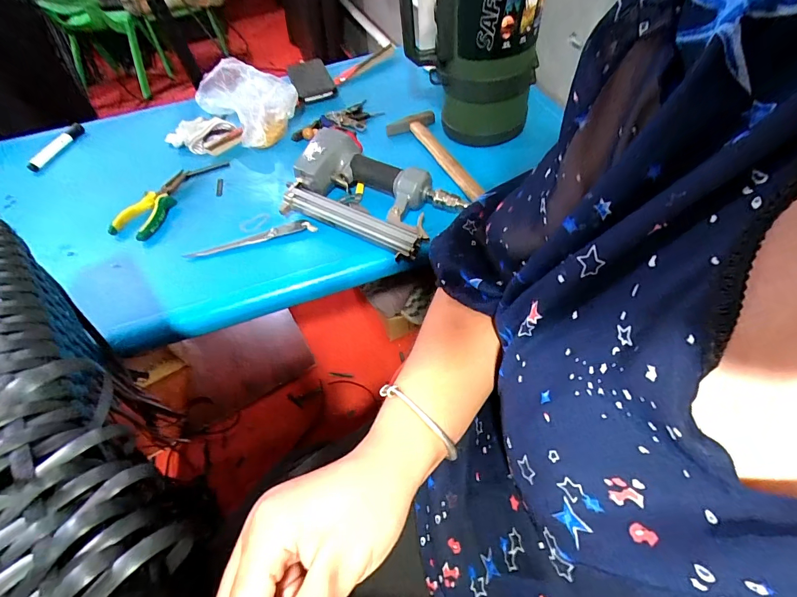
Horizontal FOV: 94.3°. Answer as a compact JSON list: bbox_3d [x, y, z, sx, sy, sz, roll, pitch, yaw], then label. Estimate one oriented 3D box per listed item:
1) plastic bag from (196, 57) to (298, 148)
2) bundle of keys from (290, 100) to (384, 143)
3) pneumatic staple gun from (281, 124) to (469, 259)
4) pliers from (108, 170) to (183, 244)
[{"bbox_3d":[-0.280,-0.367,0.688,0.163,0.091,0.168,-24,56,-13],"label":"plastic bag"},{"bbox_3d":[-0.109,-0.333,0.688,0.172,0.020,0.061,-31,58,-18],"label":"bundle of keys"},{"bbox_3d":[-0.052,-0.149,0.533,0.239,0.067,0.146,27,60,21],"label":"pneumatic staple gun"},{"bbox_3d":[-0.388,-0.157,0.594,0.076,0.019,0.158,12,56,12],"label":"pliers"}]

